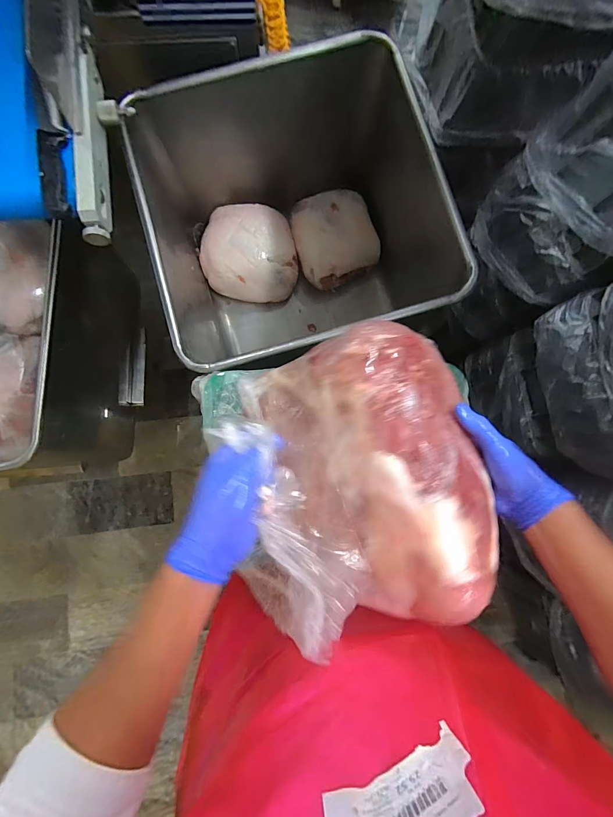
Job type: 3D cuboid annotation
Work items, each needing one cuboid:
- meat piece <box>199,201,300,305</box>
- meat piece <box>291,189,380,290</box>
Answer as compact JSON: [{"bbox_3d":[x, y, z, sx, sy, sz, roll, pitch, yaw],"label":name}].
[{"bbox_3d":[-0.195,-0.528,1.174,0.308,0.164,0.280,-7,84,-4],"label":"meat piece"},{"bbox_3d":[0.080,-0.594,1.229,0.262,0.190,0.307,-29,86,-6],"label":"meat piece"}]

